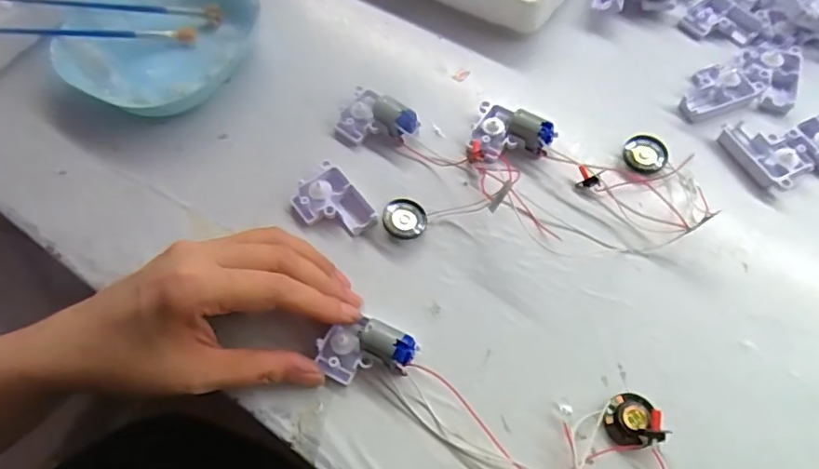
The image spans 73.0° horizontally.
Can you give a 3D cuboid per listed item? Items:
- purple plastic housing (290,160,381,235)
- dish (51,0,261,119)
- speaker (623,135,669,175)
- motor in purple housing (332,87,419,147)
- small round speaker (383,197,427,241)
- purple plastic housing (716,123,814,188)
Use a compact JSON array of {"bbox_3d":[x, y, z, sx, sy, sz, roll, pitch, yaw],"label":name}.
[{"bbox_3d":[-0.046,-0.017,0.333,0.036,0.015,0.050,-38,66,-18],"label":"purple plastic housing"},{"bbox_3d":[-0.177,-0.141,0.395,0.117,0.028,0.121,20,63,13],"label":"dish"},{"bbox_3d":[0.146,-0.049,0.343,0.026,0.006,0.027,-1,60,2],"label":"speaker"},{"bbox_3d":[-0.023,-0.073,0.358,0.052,0.022,0.034,34,67,20],"label":"motor in purple housing"},{"bbox_3d":[-0.002,-0.009,0.327,0.025,0.006,0.026,5,62,-10],"label":"small round speaker"},{"bbox_3d":[0.219,-0.053,0.339,0.040,0.014,0.051,-28,63,-13],"label":"purple plastic housing"}]

